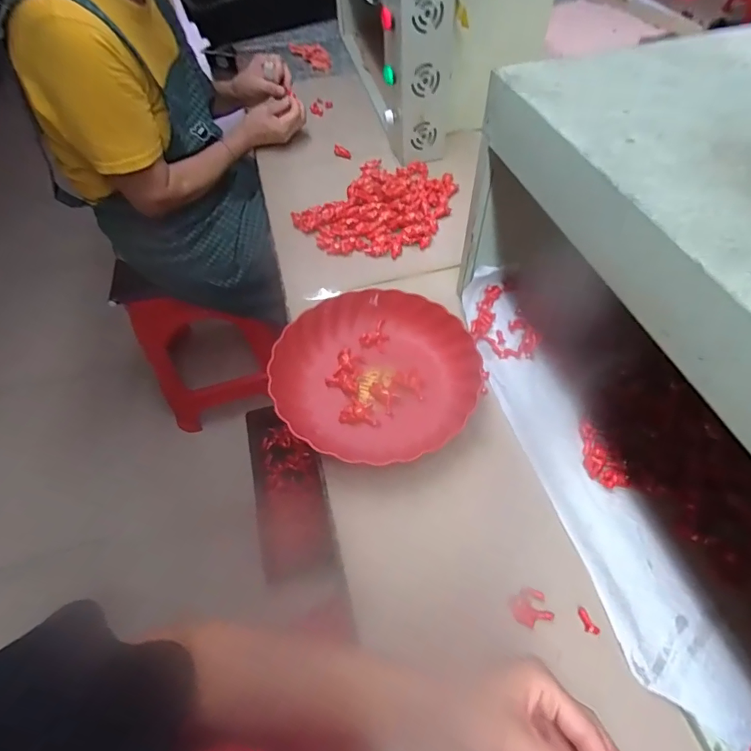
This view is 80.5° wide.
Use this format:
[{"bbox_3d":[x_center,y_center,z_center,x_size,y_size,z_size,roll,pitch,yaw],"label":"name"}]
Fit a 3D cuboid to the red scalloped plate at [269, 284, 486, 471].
[{"bbox_3d":[0.002,-0.004,0.547,0.244,0.051,0.235,9,57,10],"label":"red scalloped plate"}]

